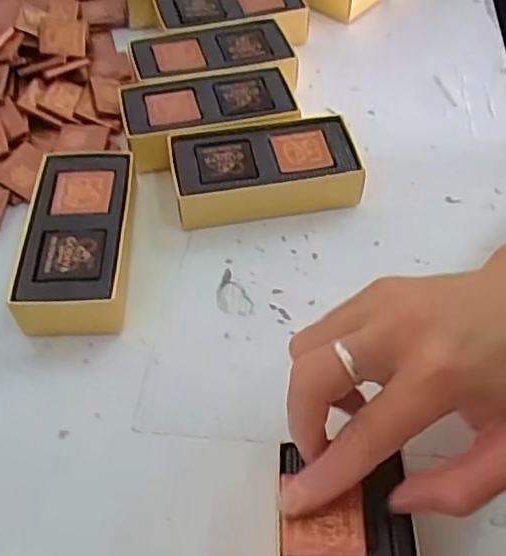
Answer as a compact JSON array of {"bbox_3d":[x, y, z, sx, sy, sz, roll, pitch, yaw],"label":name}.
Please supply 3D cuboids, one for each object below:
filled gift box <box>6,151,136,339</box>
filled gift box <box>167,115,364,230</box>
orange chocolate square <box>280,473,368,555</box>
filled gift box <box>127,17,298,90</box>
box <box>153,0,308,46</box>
[{"bbox_3d":[-0.099,-0.022,0.373,0.058,0.032,0.121,-2,52,-2],"label":"filled gift box"},{"bbox_3d":[0.007,-0.067,0.403,0.111,0.032,0.056,-6,53,-5],"label":"filled gift box"},{"bbox_3d":[0.028,0.096,0.257,0.034,0.004,0.031,2,52,2],"label":"orange chocolate square"},{"bbox_3d":[-0.029,-0.152,0.468,0.112,0.030,0.067,-11,53,-8],"label":"filled gift box"},{"bbox_3d":[-0.016,-0.206,0.509,0.115,0.032,0.062,-9,53,-7],"label":"box"}]

